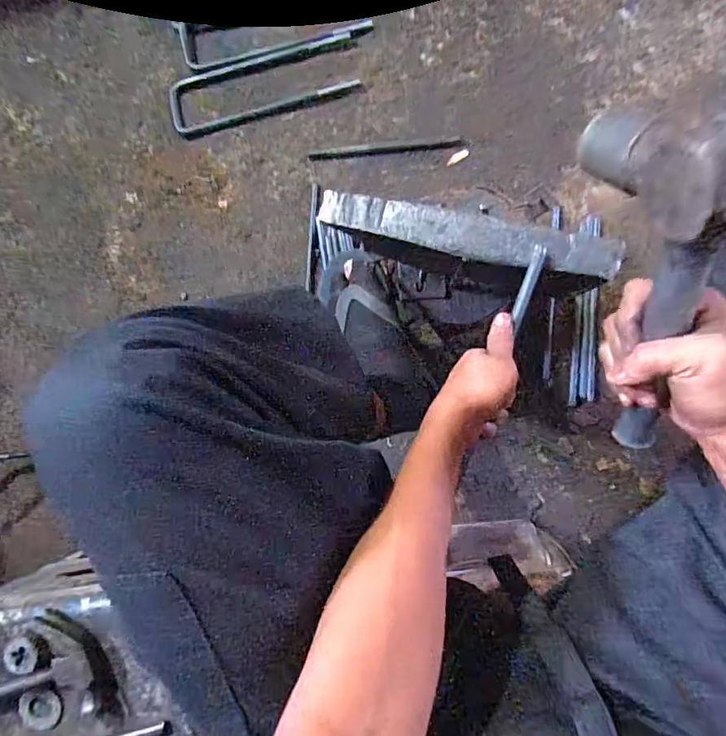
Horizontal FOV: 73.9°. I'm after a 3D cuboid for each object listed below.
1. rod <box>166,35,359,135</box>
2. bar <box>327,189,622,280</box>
[{"bbox_3d":[-0.192,-0.527,0.899,0.354,0.012,0.115,-11,83,5],"label":"rod"},{"bbox_3d":[0.104,-0.138,0.491,0.301,0.020,0.041,14,88,8],"label":"bar"}]

